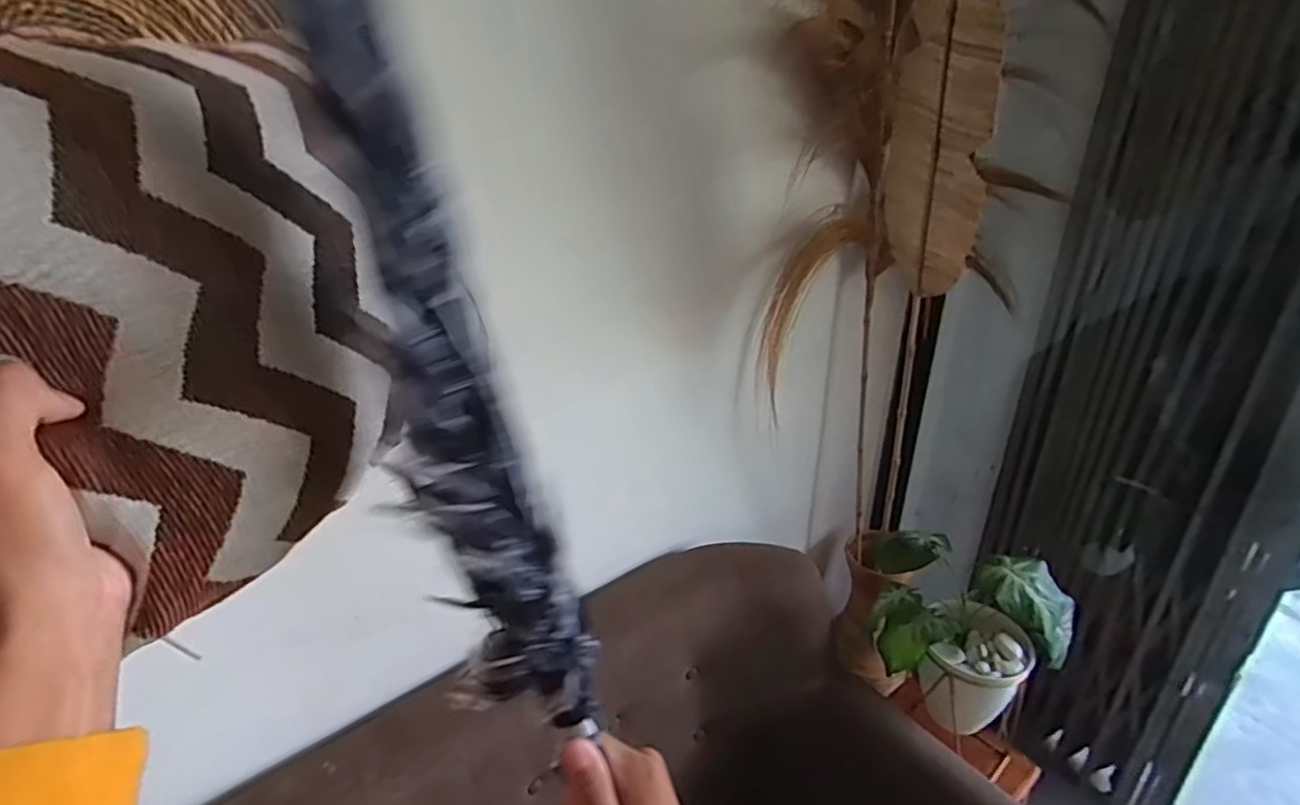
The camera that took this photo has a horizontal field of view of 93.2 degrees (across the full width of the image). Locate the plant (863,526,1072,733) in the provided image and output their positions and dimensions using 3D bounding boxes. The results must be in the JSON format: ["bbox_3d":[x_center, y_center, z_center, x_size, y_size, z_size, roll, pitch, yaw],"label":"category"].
[{"bbox_3d":[0.517,0.385,1.050,0.315,0.310,0.200,18,33,34],"label":"plant"}]

